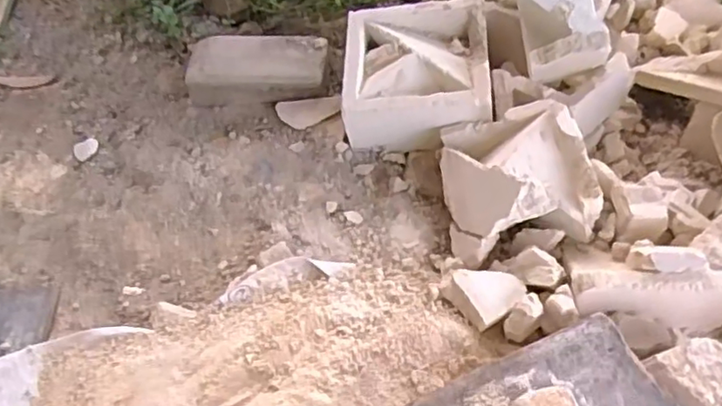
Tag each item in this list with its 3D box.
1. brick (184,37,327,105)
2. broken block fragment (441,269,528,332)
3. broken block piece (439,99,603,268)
[{"bbox_3d":[-0.159,-0.206,0.994,0.213,0.070,0.119,1,54,4],"label":"brick"},{"bbox_3d":[0.139,0.098,0.728,0.069,0.024,0.078,-39,61,-22],"label":"broken block fragment"},{"bbox_3d":[0.191,-0.031,0.804,0.165,0.097,0.183,-8,54,-2],"label":"broken block piece"}]

